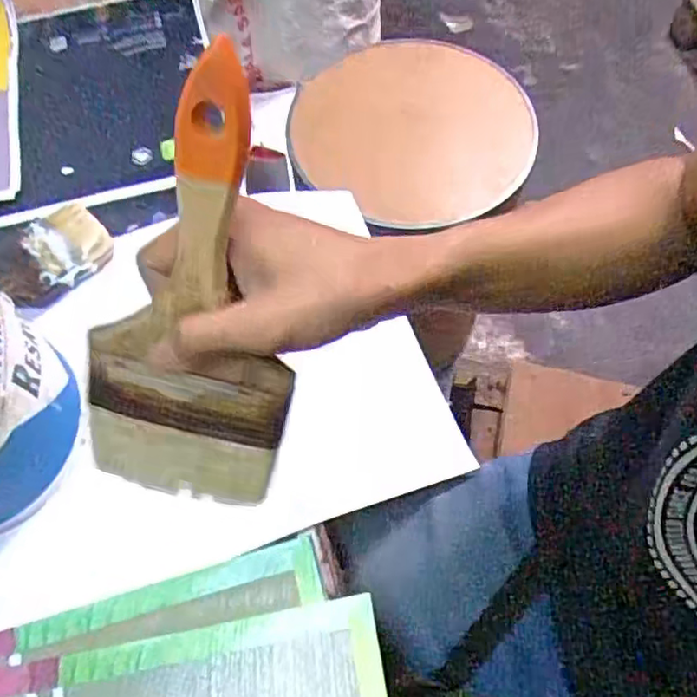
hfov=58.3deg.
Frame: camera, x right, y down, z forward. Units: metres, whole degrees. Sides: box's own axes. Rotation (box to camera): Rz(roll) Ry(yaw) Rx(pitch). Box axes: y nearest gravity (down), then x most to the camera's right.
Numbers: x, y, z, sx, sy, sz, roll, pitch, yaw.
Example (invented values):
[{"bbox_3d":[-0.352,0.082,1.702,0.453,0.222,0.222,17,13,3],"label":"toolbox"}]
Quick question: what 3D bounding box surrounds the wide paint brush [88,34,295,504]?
[{"bbox_3d":[-0.068,-0.016,0.271,0.088,0.207,0.018,16,30,9],"label":"wide paint brush"}]

